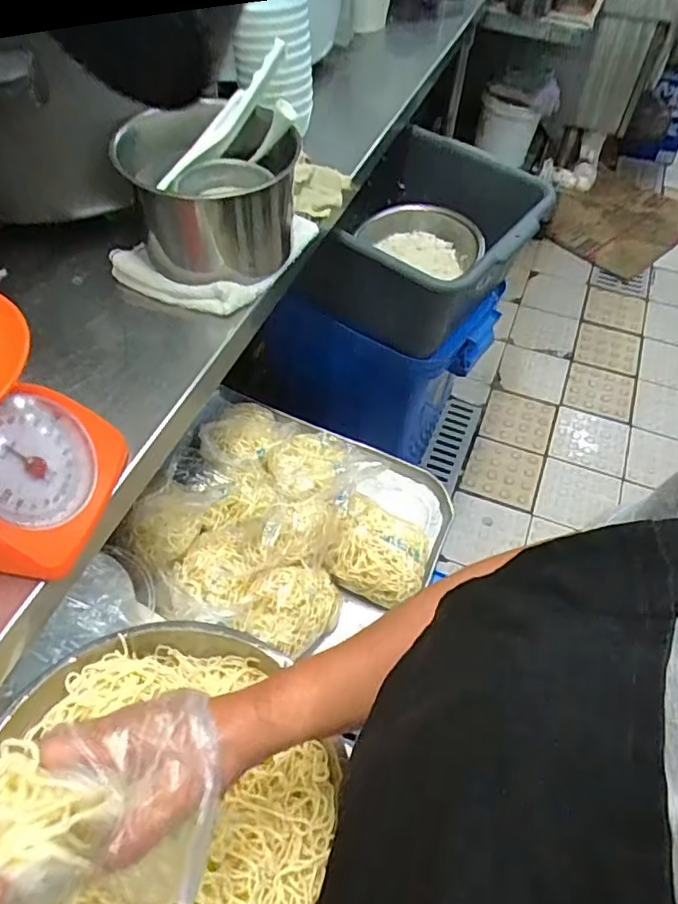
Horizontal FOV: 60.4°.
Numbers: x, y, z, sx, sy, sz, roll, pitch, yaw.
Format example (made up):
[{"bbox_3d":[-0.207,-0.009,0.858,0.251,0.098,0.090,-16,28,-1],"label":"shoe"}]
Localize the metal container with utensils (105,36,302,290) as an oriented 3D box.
[{"bbox_3d":[-0.140,-0.302,0.652,0.179,0.156,0.159,-9,54,-9],"label":"metal container with utensils"}]

